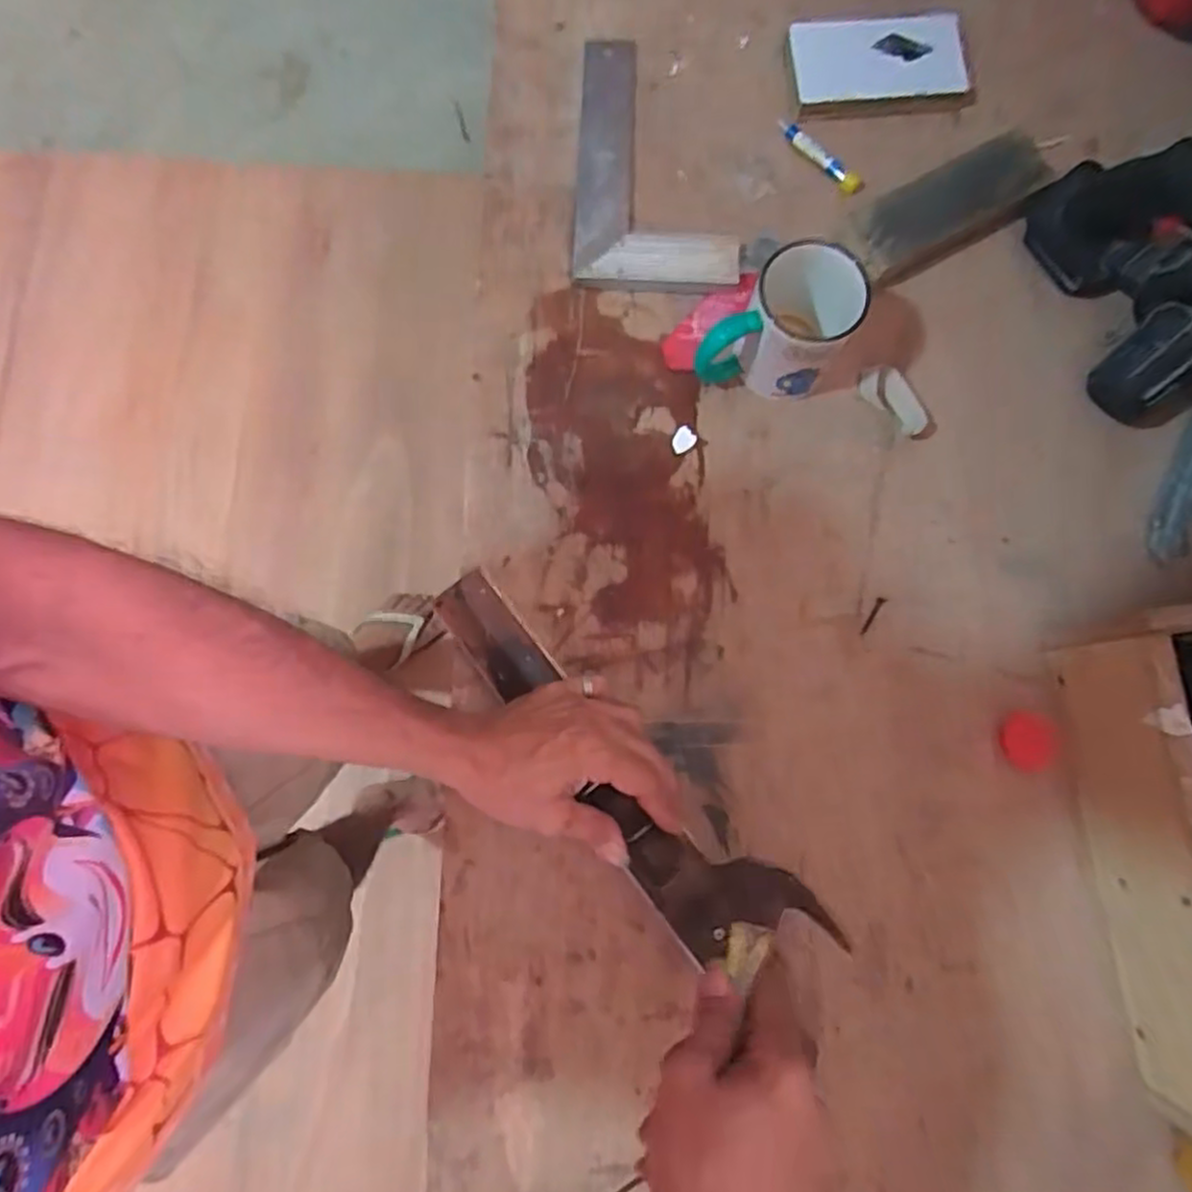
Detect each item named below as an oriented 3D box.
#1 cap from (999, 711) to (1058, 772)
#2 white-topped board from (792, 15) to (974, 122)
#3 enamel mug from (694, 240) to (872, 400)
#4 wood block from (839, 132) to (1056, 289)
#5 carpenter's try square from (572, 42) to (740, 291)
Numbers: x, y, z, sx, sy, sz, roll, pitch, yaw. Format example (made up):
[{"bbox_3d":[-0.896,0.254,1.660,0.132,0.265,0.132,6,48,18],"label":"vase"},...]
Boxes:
[{"bbox_3d":[0.328,0.110,0.561,0.042,0.006,0.042,9,80,2],"label":"cap"},{"bbox_3d":[0.247,-0.461,0.646,0.151,0.024,0.086,-5,80,-1],"label":"white-topped board"},{"bbox_3d":[0.136,-0.208,0.567,0.112,0.101,0.078,6,80,2],"label":"enamel mug"},{"bbox_3d":[0.292,-0.321,0.624,0.182,0.034,0.062,-27,81,-4],"label":"wood block"},{"bbox_3d":[0.052,-0.372,0.639,0.136,0.015,0.236,2,80,1],"label":"carpenter's try square"}]

